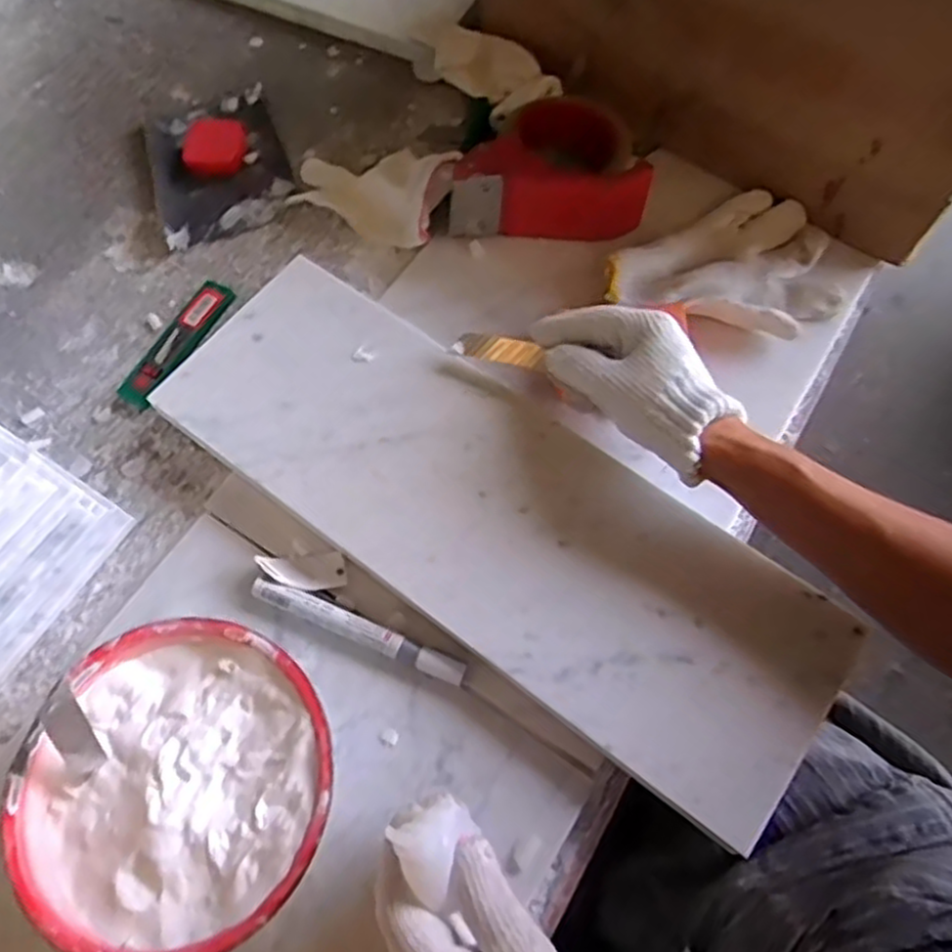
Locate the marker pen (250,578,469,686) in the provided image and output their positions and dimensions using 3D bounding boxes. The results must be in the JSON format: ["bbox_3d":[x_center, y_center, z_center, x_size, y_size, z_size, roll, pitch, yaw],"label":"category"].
[{"bbox_3d":[-0.072,0.093,0.446,0.139,0.015,0.015,24,67,8],"label":"marker pen"}]

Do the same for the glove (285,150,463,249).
[{"bbox_3d":[-0.079,-0.230,0.588,0.152,0.045,0.074,18,65,26],"label":"glove"}]

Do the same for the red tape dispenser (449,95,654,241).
[{"bbox_3d":[0.060,-0.239,0.555,0.139,0.049,0.099,7,70,4],"label":"red tape dispenser"}]

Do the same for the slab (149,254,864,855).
[{"bbox_3d":[0.006,0.017,0.459,0.446,0.008,0.151,35,72,15],"label":"slab"}]

